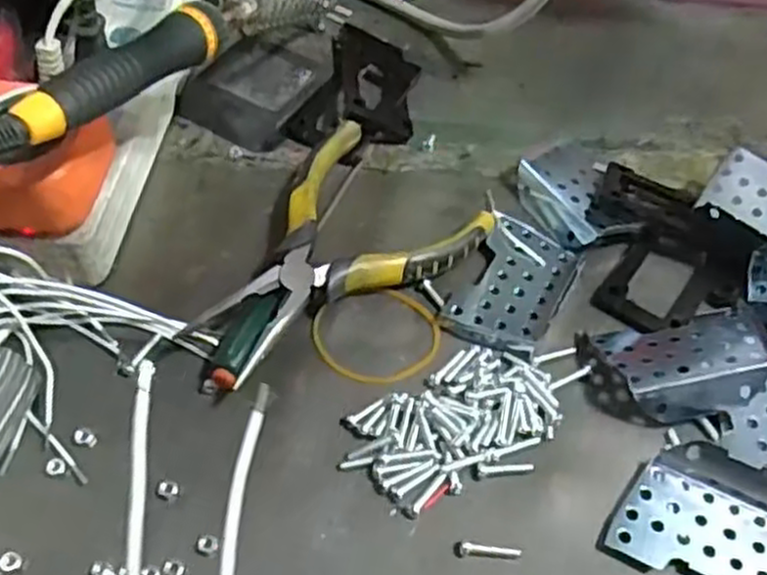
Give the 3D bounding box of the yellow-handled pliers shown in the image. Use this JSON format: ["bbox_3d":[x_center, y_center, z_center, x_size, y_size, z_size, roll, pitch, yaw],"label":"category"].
[{"bbox_3d":[-0.028,-0.015,0.355,0.091,0.024,0.140,37,60,21],"label":"yellow-handled pliers"}]

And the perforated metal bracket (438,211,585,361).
[{"bbox_3d":[0.062,-0.001,0.360,0.046,0.007,0.071,25,56,14],"label":"perforated metal bracket"}]

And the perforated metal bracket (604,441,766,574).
[{"bbox_3d":[0.129,0.089,0.293,0.068,0.016,0.055,24,56,13],"label":"perforated metal bracket"}]

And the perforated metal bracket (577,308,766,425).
[{"bbox_3d":[0.129,0.035,0.334,0.074,0.022,0.046,-12,31,4],"label":"perforated metal bracket"}]

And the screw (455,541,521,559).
[{"bbox_3d":[0.040,0.099,0.288,0.025,0.004,0.006,4,54,0],"label":"screw"}]

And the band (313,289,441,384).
[{"bbox_3d":[-0.002,0.022,0.342,0.055,0.004,0.045,-12,56,-12],"label":"band"}]

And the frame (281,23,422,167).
[{"bbox_3d":[-0.010,-0.109,0.424,0.062,0.023,0.090,19,55,10],"label":"frame"}]

